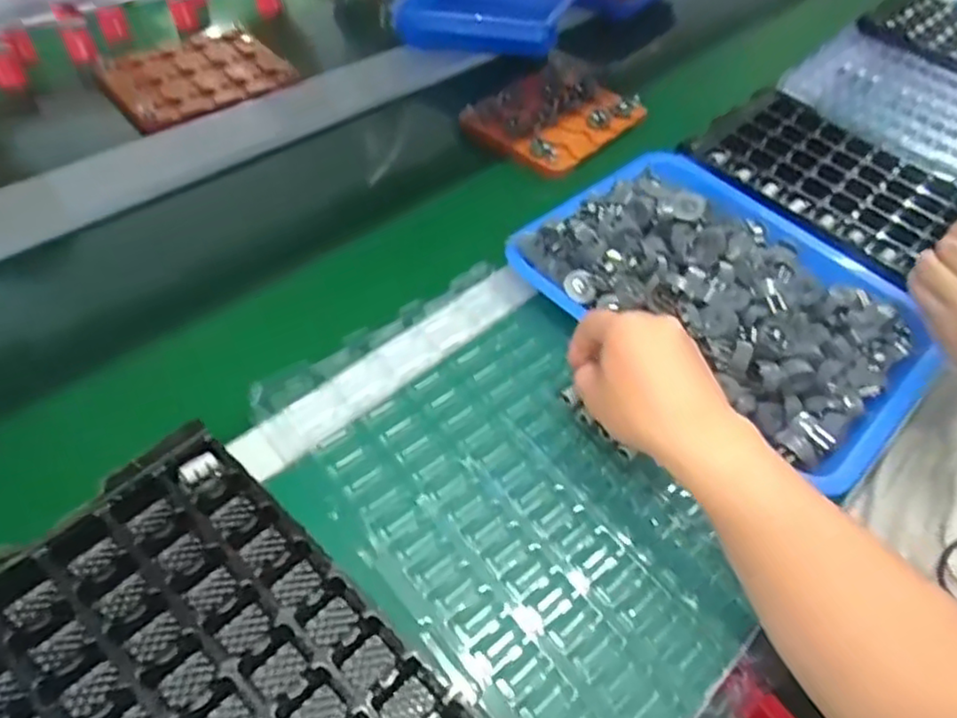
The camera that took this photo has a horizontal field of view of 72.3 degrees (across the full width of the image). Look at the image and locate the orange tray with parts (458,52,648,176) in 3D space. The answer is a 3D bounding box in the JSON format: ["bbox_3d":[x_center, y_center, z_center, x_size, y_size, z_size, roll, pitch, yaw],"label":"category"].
[{"bbox_3d":[0.096,-0.294,0.779,0.151,0.030,0.205,37,57,22],"label":"orange tray with parts"}]

